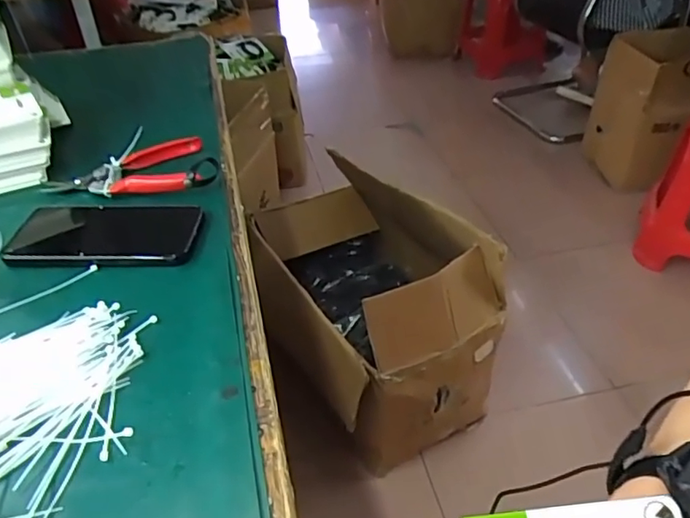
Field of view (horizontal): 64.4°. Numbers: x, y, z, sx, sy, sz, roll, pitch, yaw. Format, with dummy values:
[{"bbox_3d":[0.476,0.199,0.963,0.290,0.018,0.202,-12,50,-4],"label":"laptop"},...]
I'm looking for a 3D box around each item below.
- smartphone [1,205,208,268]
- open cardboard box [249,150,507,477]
[{"bbox_3d":[-0.208,-0.024,0.480,0.160,0.009,0.081,0,39,1],"label":"smartphone"},{"bbox_3d":[0.041,0.070,1.219,0.417,0.401,0.610,-19,42,-21],"label":"open cardboard box"}]

